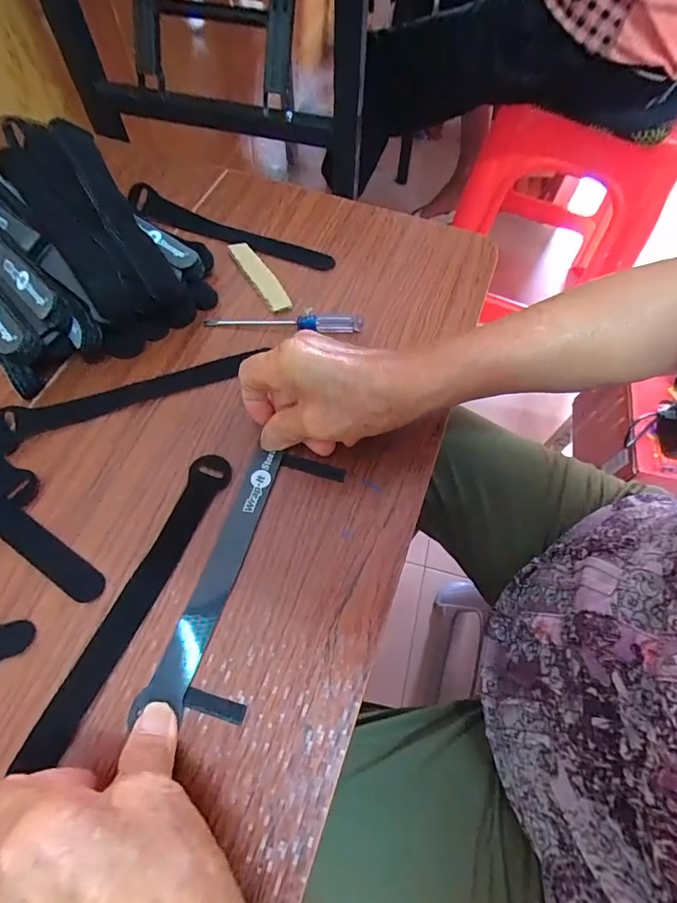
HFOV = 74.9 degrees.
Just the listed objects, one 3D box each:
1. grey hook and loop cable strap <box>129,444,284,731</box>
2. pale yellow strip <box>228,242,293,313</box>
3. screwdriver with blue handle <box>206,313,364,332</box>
[{"bbox_3d":[-0.072,0.070,0.270,0.024,0.004,0.161,19,65,-1],"label":"grey hook and loop cable strap"},{"bbox_3d":[-0.066,-0.149,0.375,0.021,0.007,0.083,-29,69,-15],"label":"pale yellow strip"},{"bbox_3d":[-0.044,-0.104,0.352,0.125,0.015,0.012,3,64,-1],"label":"screwdriver with blue handle"}]

